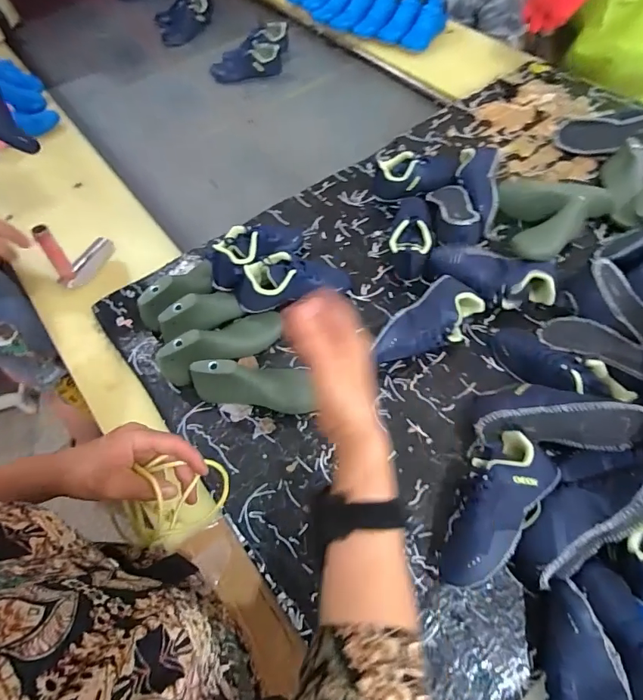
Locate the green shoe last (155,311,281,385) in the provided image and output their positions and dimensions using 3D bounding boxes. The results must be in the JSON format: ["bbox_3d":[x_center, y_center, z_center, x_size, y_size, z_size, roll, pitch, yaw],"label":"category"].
[{"bbox_3d":[-0.154,-0.009,0.687,0.198,0.079,0.066,-21,58,-25],"label":"green shoe last"}]

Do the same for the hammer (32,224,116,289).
[{"bbox_3d":[-0.438,-0.189,0.786,0.046,0.125,0.129,13,59,11],"label":"hammer"}]

